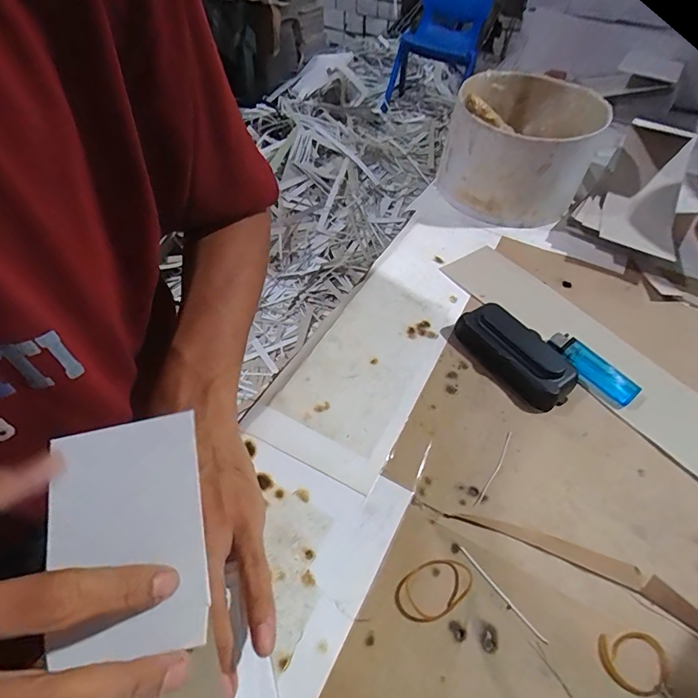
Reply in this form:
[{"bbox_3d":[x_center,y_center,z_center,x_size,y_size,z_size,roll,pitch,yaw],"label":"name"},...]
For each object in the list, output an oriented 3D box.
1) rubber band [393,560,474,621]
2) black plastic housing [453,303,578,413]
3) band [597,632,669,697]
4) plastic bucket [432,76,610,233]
[{"bbox_3d":[0.052,0.147,0.267,0.050,0.004,0.029,-23,56,-22],"label":"rubber band"},{"bbox_3d":[0.143,0.003,0.374,0.051,0.026,0.104,-26,57,-24],"label":"black plastic housing"},{"bbox_3d":[0.165,0.181,0.250,0.039,0.005,0.029,1,51,-5],"label":"band"},{"bbox_3d":[0.210,-0.254,0.537,0.162,0.116,0.204,19,51,10],"label":"plastic bucket"}]

